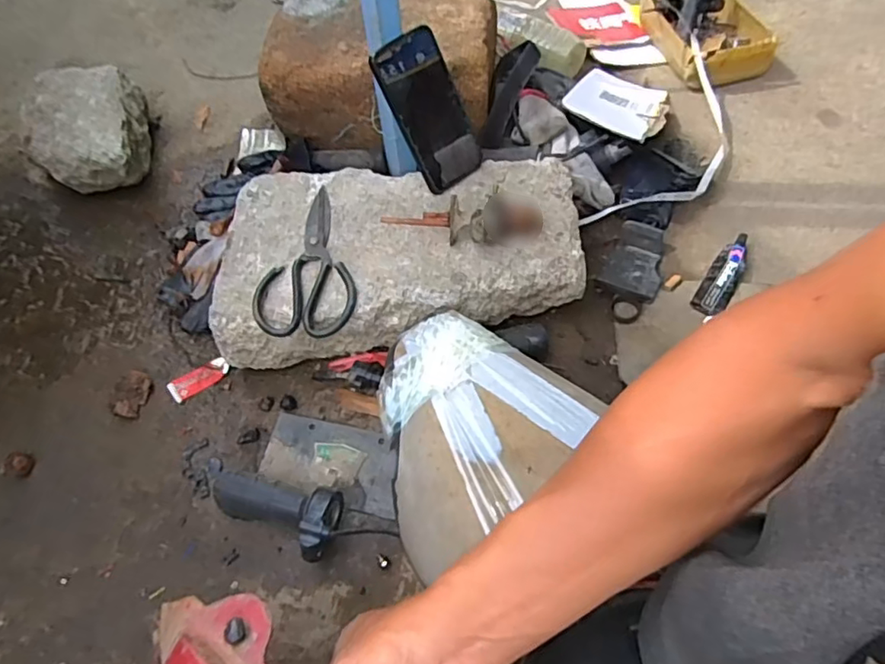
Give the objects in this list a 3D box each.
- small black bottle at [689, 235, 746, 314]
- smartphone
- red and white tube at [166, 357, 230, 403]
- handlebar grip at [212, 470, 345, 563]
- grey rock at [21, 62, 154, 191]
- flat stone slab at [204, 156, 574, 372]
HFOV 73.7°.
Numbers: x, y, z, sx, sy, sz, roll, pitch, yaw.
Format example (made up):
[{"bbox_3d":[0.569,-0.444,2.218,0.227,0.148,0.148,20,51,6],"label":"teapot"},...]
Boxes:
[{"bbox_3d":[0.344,-0.072,0.719,0.037,0.020,0.128,29,64,19],"label":"small black bottle"},{"bbox_3d":[-0.012,-0.246,0.663,0.082,0.169,0.013,-34,30,-8],"label":"smartphone"},{"bbox_3d":[-0.294,0.056,0.715,0.071,0.005,0.032,-32,62,-15],"label":"red and white tube"},{"bbox_3d":[-0.164,0.175,0.592,0.142,0.057,0.067,19,61,13],"label":"handlebar grip"},{"bbox_3d":[-0.511,-0.286,0.853,0.153,0.100,0.191,-8,58,-1],"label":"grey rock"},{"bbox_3d":[-0.045,-0.089,0.698,0.404,0.122,0.237,-1,58,3],"label":"flat stone slab"}]

